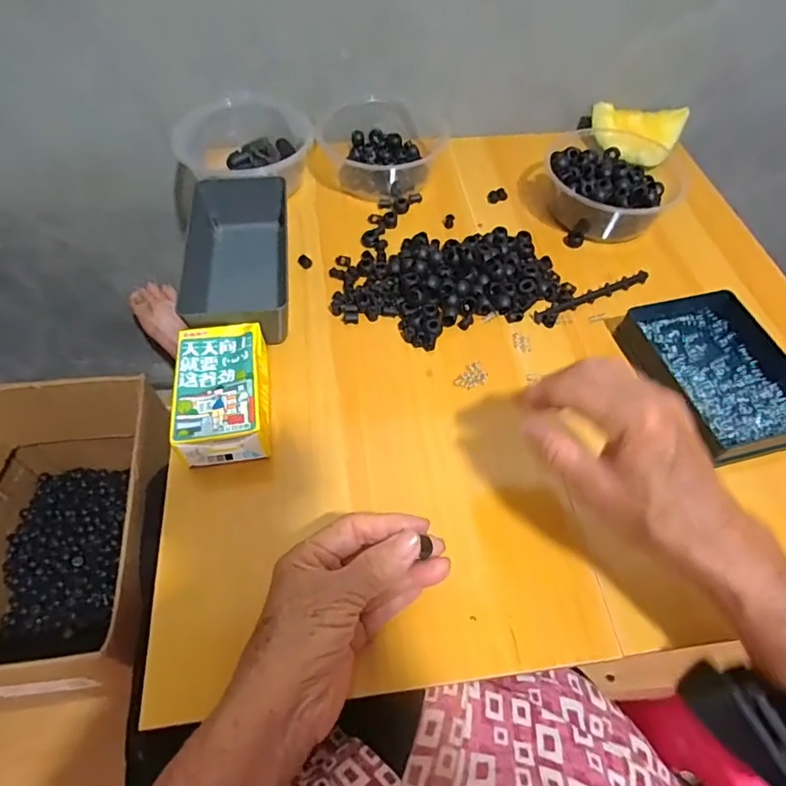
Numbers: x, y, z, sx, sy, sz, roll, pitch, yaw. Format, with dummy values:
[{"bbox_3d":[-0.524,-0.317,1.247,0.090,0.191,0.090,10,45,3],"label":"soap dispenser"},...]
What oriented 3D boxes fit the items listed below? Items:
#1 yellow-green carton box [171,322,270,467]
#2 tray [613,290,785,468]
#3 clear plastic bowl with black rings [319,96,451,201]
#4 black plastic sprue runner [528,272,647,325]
[{"bbox_3d":[-0.133,0.000,0.411,0.063,0.044,0.103,-6,57,-5],"label":"yellow-green carton box"},{"bbox_3d":[0.276,-0.021,0.448,0.124,0.030,0.157,-12,58,-9],"label":"tray"},{"bbox_3d":[-0.014,-0.293,0.612,0.136,0.045,0.153,18,58,10],"label":"clear plastic bowl with black rings"},{"bbox_3d":[0.191,-0.093,0.506,0.133,0.006,0.012,-22,60,-15],"label":"black plastic sprue runner"}]

